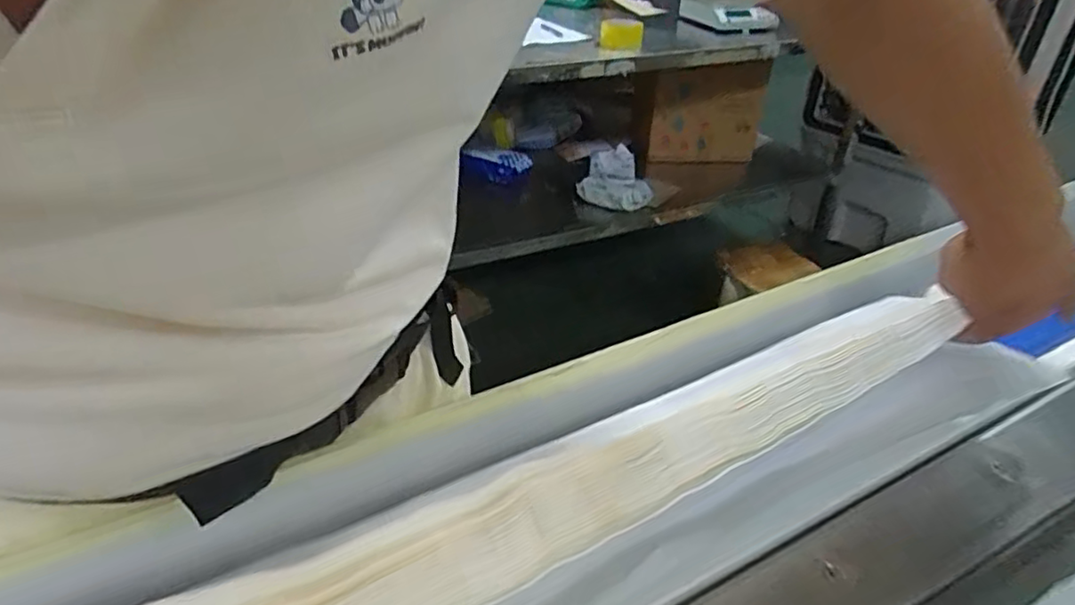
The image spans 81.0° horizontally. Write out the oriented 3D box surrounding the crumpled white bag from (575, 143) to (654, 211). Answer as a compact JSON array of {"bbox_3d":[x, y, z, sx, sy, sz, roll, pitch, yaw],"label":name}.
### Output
[{"bbox_3d":[0.232,-0.379,1.842,0.206,0.079,0.312,6,34,7],"label":"crumpled white bag"}]

